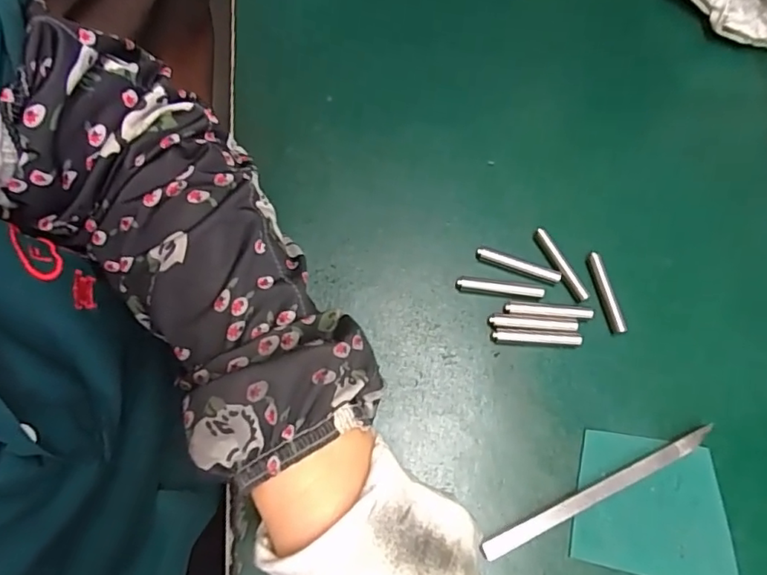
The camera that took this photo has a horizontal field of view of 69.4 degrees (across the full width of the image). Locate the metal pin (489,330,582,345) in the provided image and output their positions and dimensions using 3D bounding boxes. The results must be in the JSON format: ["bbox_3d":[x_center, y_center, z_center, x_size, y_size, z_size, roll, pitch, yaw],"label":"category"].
[{"bbox_3d":[0.084,0.028,0.304,0.048,0.005,0.007,2,70,-4],"label":"metal pin"}]

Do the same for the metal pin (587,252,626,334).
[{"bbox_3d":[0.126,0.002,0.314,0.008,0.009,0.048,-8,71,-8],"label":"metal pin"}]

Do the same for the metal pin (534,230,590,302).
[{"bbox_3d":[0.102,-0.013,0.319,0.008,0.007,0.048,-25,74,-13],"label":"metal pin"}]

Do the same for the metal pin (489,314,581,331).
[{"bbox_3d":[0.083,0.020,0.306,0.049,0.006,0.008,3,70,-4],"label":"metal pin"}]

